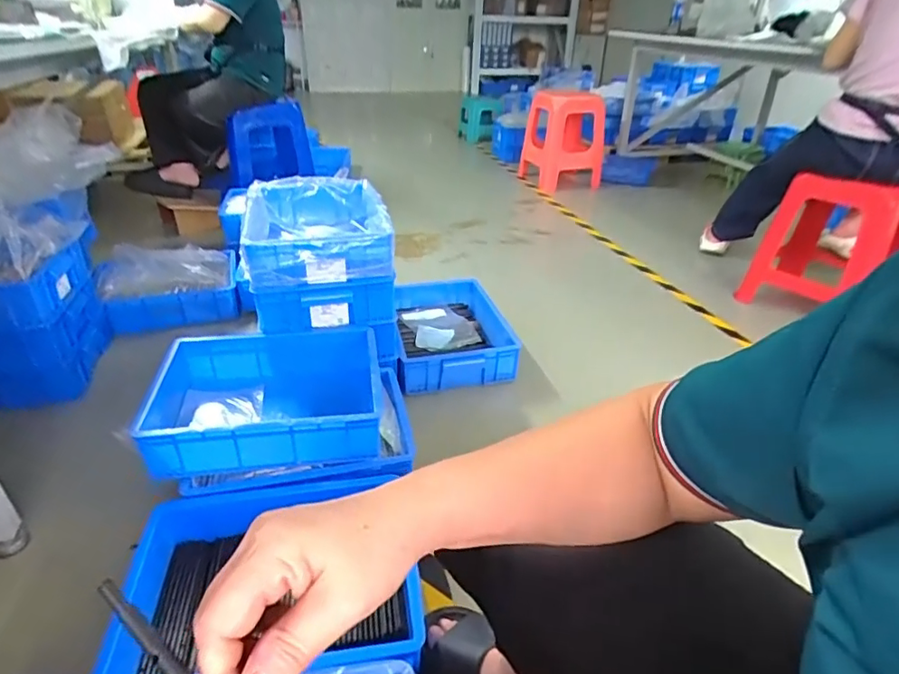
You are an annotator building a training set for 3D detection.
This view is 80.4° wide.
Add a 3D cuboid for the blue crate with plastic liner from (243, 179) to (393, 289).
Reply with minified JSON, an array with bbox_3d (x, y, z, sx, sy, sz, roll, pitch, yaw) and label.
[{"bbox_3d":[-0.307,-0.254,1.234,0.291,0.105,0.423,-7,33,-14],"label":"blue crate with plastic liner"}]

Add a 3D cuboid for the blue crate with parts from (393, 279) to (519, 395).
[{"bbox_3d":[-0.006,-0.033,1.439,0.299,0.104,0.424,-4,32,-10],"label":"blue crate with parts"}]

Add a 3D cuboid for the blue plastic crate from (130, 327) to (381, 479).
[{"bbox_3d":[-0.354,0.125,1.039,0.421,0.137,0.322,-4,32,-8],"label":"blue plastic crate"}]

